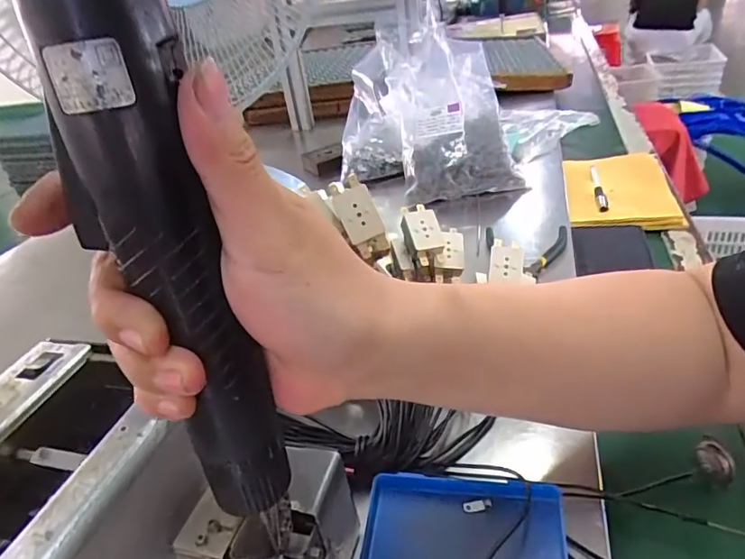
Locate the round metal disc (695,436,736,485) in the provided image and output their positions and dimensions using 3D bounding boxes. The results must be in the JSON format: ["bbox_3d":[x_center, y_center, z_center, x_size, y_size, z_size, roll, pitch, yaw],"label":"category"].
[{"bbox_3d":[0.219,0.116,0.326,0.020,0.006,0.028,-8,66,26],"label":"round metal disc"}]

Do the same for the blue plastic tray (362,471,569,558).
[{"bbox_3d":[0.053,0.153,0.298,0.114,0.029,0.067,-2,33,11],"label":"blue plastic tray"}]

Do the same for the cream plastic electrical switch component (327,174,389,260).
[{"bbox_3d":[-0.010,-0.045,0.367,0.027,0.057,0.019,-28,5,-9],"label":"cream plastic electrical switch component"}]

